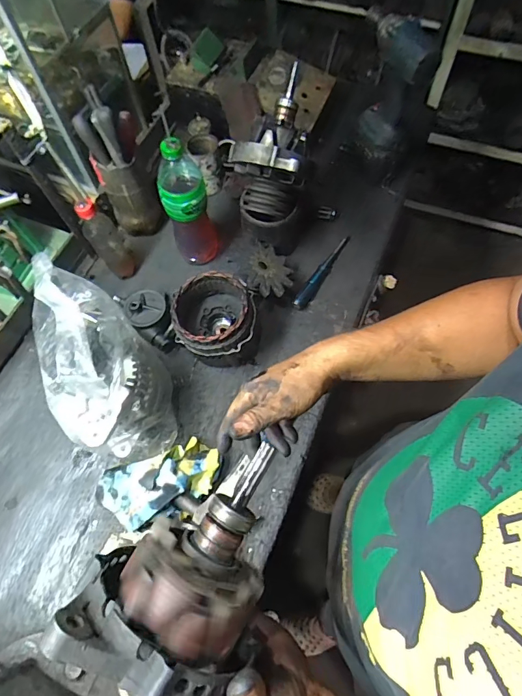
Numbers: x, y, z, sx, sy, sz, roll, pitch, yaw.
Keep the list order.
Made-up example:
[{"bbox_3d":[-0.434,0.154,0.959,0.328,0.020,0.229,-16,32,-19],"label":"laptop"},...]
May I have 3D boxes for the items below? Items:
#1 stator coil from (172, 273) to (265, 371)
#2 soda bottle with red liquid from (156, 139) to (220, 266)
[{"bbox_3d":[-0.071,-0.041,0.745,0.143,0.144,0.134,-1,65,2],"label":"stator coil"},{"bbox_3d":[-0.129,-0.252,0.748,0.080,0.264,0.074,-19,66,-6],"label":"soda bottle with red liquid"}]

